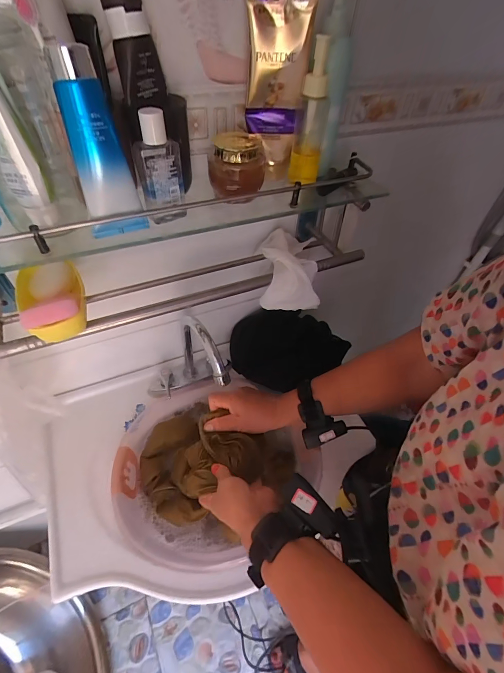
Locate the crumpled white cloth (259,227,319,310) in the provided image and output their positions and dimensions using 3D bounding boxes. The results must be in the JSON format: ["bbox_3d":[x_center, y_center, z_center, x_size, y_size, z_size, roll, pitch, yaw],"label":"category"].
[{"bbox_3d":[0.062,-0.118,0.554,0.092,0.079,0.140,0,49,-5],"label":"crumpled white cloth"}]

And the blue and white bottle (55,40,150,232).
[{"bbox_3d":[-0.149,-0.180,0.316,0.054,0.150,0.040,-17,52,-18],"label":"blue and white bottle"}]

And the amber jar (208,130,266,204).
[{"bbox_3d":[-0.020,-0.213,0.405,0.071,0.064,0.059,3,49,-2],"label":"amber jar"}]

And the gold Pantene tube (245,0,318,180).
[{"bbox_3d":[0.027,-0.296,0.390,0.070,0.187,0.051,7,49,1],"label":"gold Pantene tube"}]

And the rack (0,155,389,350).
[{"bbox_3d":[-0.104,-0.135,0.442,0.574,0.158,0.126,-16,52,-18],"label":"rack"}]

